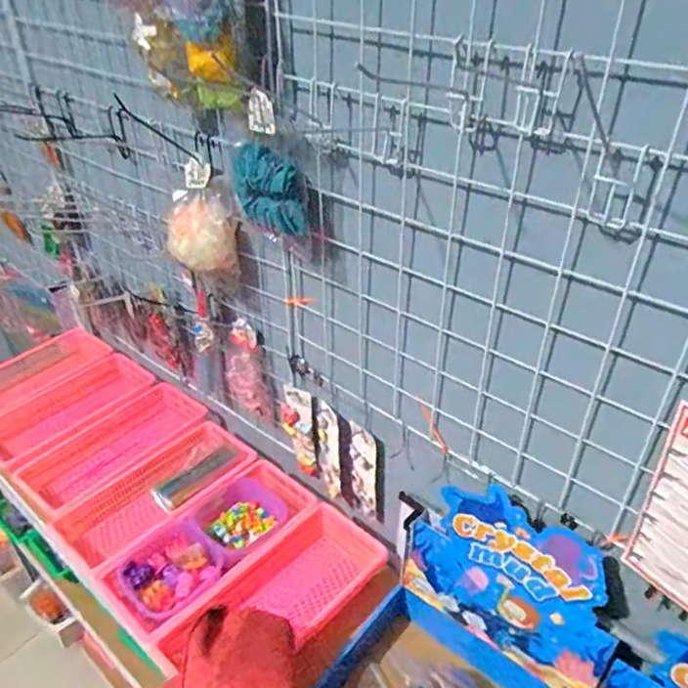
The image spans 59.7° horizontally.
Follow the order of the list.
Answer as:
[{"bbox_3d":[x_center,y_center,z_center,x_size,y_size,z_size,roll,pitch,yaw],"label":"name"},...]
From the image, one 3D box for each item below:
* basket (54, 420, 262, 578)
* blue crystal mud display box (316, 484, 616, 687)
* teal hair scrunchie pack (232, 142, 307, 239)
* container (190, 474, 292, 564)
[{"bbox_3d":[-0.290,0.239,0.951,0.149,0.058,0.287,27,44,33],"label":"basket"},{"bbox_3d":[0.116,0.354,0.638,0.249,0.260,0.271,26,43,32],"label":"blue crystal mud display box"},{"bbox_3d":[-0.089,-0.173,0.673,0.104,0.092,0.021,25,43,31],"label":"teal hair scrunchie pack"},{"bbox_3d":[-0.150,0.264,0.900,0.120,0.037,0.125,30,45,35],"label":"container"}]

